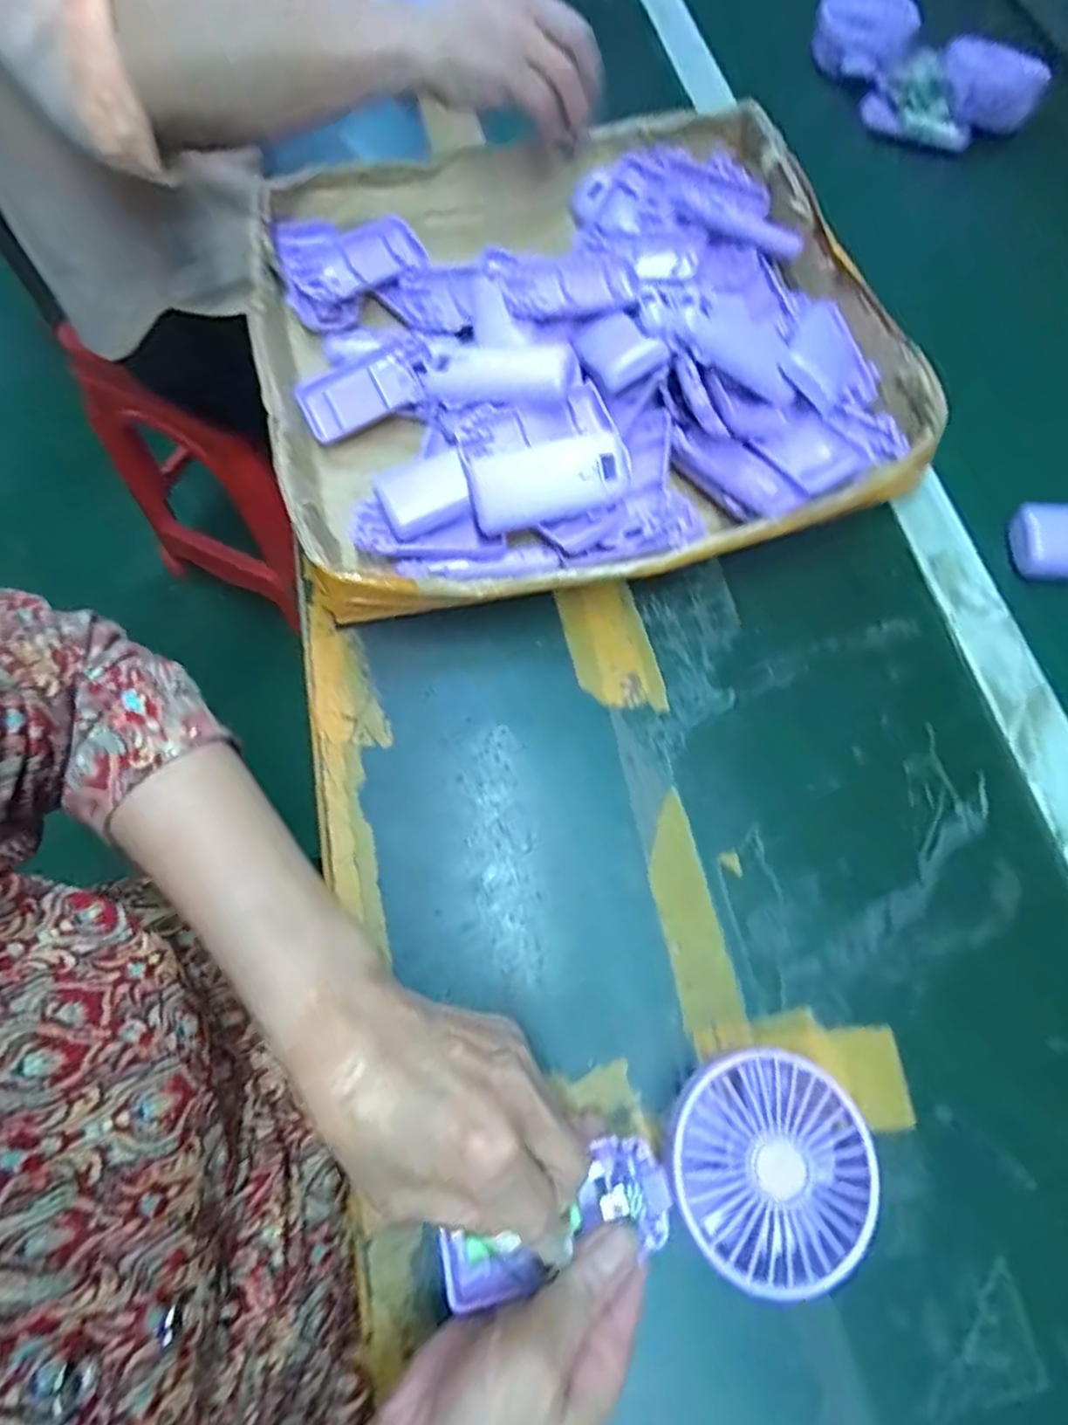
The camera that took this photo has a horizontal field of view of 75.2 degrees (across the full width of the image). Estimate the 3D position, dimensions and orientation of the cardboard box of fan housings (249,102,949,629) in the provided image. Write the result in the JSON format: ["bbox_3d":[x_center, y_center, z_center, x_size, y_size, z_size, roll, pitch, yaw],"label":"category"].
[{"bbox_3d":[0.024,-0.261,0.480,0.395,0.078,0.389,-16,68,-8],"label":"cardboard box of fan housings"}]

